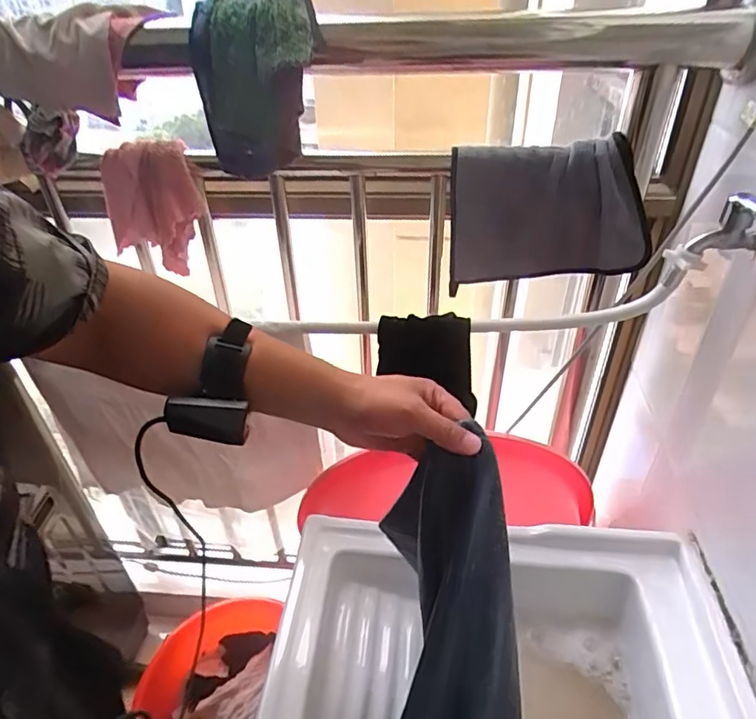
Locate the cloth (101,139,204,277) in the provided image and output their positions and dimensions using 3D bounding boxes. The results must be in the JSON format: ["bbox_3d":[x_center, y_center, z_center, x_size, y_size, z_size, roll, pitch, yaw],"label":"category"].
[{"bbox_3d":[-0.322,-0.224,0.779,0.148,0.172,0.057,23,25,15],"label":"cloth"}]

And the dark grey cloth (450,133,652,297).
[{"bbox_3d":[0.221,-0.199,0.805,0.311,0.289,0.046,9,69,30],"label":"dark grey cloth"}]

